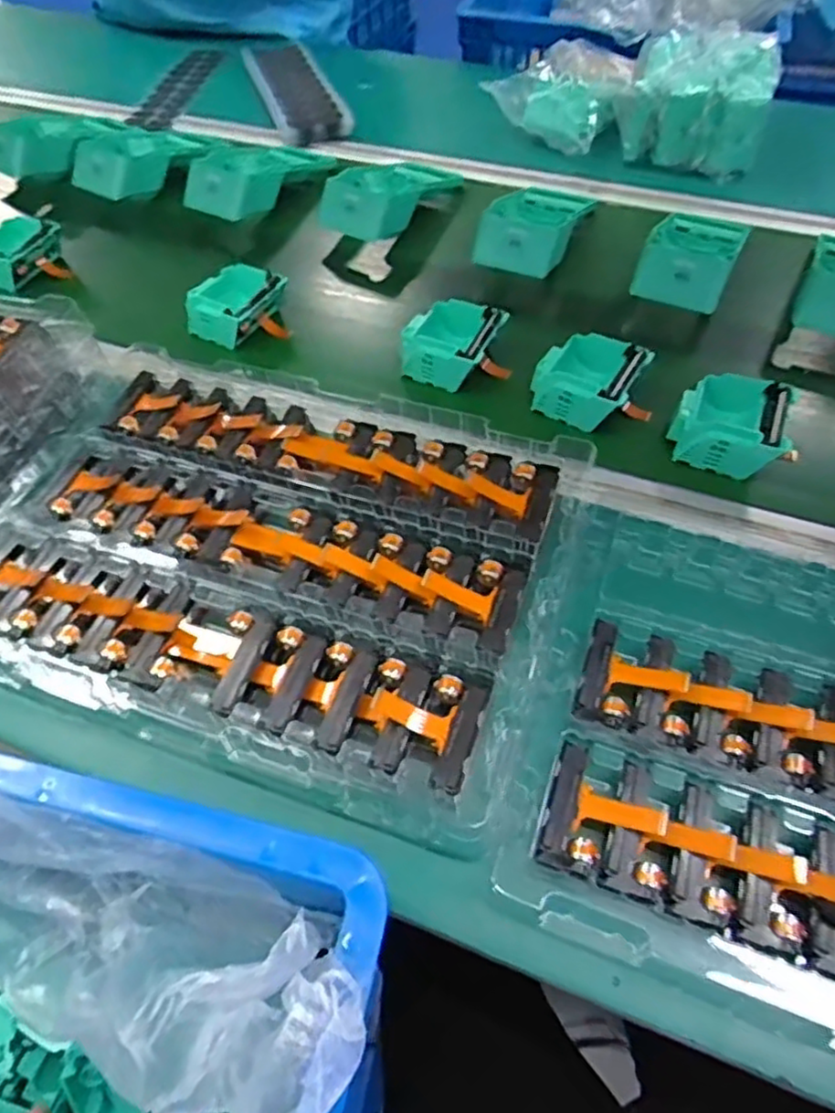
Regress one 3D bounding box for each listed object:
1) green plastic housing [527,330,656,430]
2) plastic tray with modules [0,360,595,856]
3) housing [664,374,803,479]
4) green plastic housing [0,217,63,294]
[{"bbox_3d":[0.138,-0.146,0.556,0.077,0.035,0.078,25,59,19],"label":"green plastic housing"},{"bbox_3d":[-0.100,-0.013,0.454,0.375,0.030,0.286,15,56,12],"label":"plastic tray with modules"},{"bbox_3d":[0.241,-0.102,0.523,0.080,0.036,0.071,18,57,14],"label":"housing"},{"bbox_3d":[-0.414,-0.312,0.706,0.056,0.048,0.089,28,60,20],"label":"green plastic housing"}]

